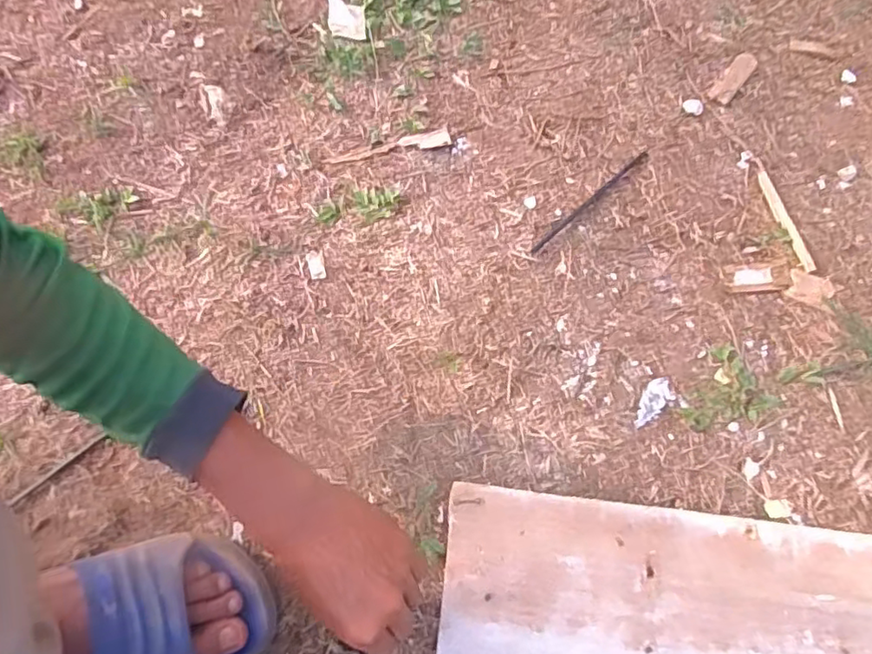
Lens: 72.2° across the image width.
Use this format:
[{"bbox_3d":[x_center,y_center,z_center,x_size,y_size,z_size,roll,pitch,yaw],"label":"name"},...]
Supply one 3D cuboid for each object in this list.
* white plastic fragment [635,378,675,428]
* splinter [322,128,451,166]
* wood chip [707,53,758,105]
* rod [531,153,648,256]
[{"bbox_3d":[0.208,0.072,0.578,0.056,0.004,0.026,-41,76,-12],"label":"white plastic fragment"},{"bbox_3d":[-0.056,-0.205,0.686,0.146,0.005,0.021,-11,72,-3],"label":"splinter"},{"bbox_3d":[0.350,-0.294,0.701,0.025,0.005,0.090,36,76,11],"label":"wood chip"},{"bbox_3d":[0.168,-0.136,0.649,0.181,0.005,0.007,-41,76,-11],"label":"rod"}]

